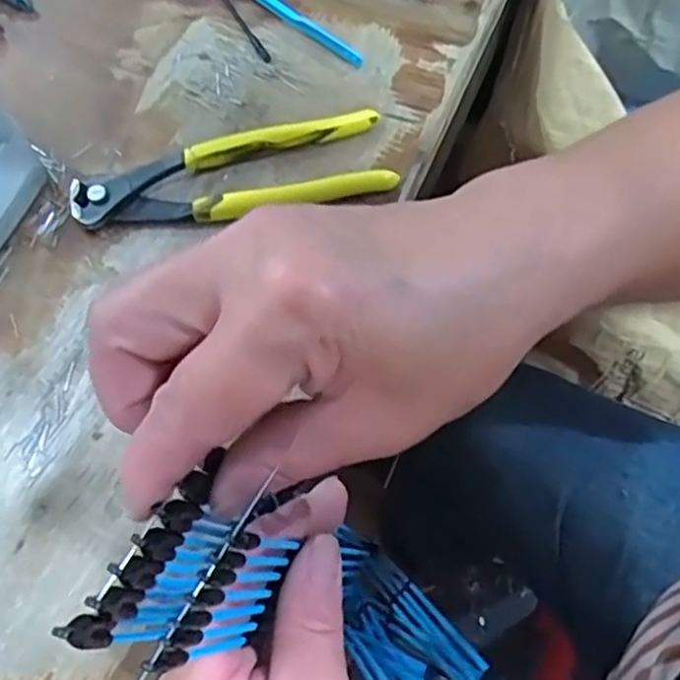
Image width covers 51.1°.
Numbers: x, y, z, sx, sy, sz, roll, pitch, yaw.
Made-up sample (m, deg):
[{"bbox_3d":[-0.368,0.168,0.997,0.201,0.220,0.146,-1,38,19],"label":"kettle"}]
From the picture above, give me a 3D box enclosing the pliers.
[{"bbox_3d":[-0.056,-0.083,0.374,0.164,0.014,0.052,-14,64,-3],"label":"pliers"}]

